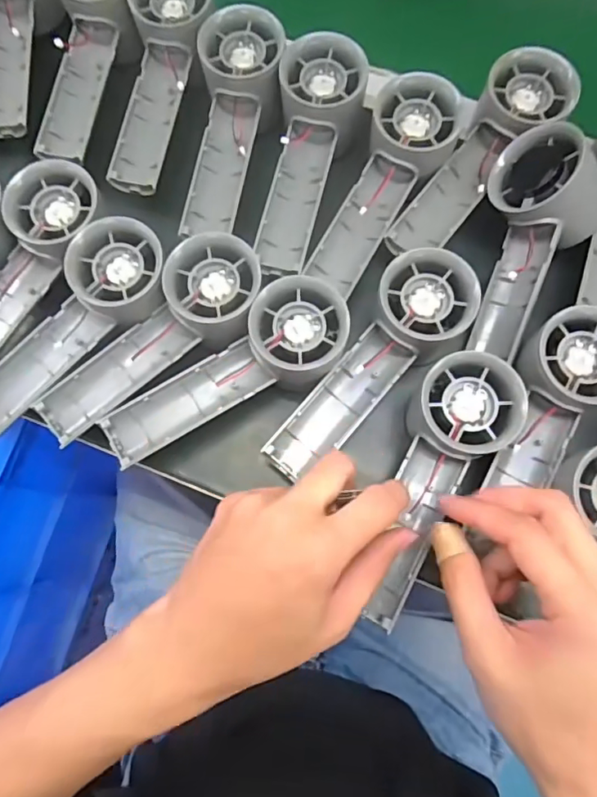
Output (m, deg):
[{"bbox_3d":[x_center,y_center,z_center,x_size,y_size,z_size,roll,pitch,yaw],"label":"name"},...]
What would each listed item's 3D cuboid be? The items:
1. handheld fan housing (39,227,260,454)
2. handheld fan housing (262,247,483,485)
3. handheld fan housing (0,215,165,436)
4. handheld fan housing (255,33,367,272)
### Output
[{"bbox_3d":[-0.089,-0.034,0.315,0.155,0.027,0.056,-40,80,5],"label":"handheld fan housing"},{"bbox_3d":[0.043,-0.017,0.310,0.057,0.032,0.158,43,96,9],"label":"handheld fan housing"},{"bbox_3d":[-0.142,-0.040,0.315,0.053,0.027,0.156,45,94,9],"label":"handheld fan housing"},{"bbox_3d":[0.009,-0.157,0.333,0.058,0.032,0.152,8,77,2],"label":"handheld fan housing"}]

